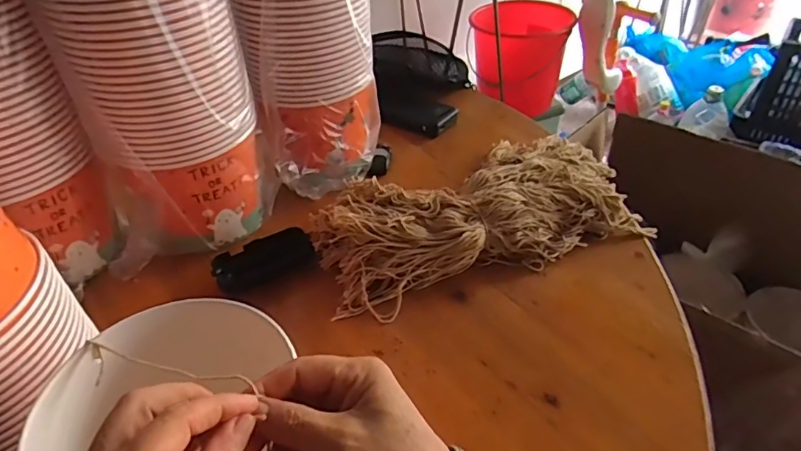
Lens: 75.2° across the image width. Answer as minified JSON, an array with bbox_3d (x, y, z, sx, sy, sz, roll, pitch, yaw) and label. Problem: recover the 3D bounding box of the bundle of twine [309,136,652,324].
[{"bbox_3d":[0.086,-0.036,0.635,0.385,0.071,0.218,-16,41,-14],"label":"bundle of twine"}]

